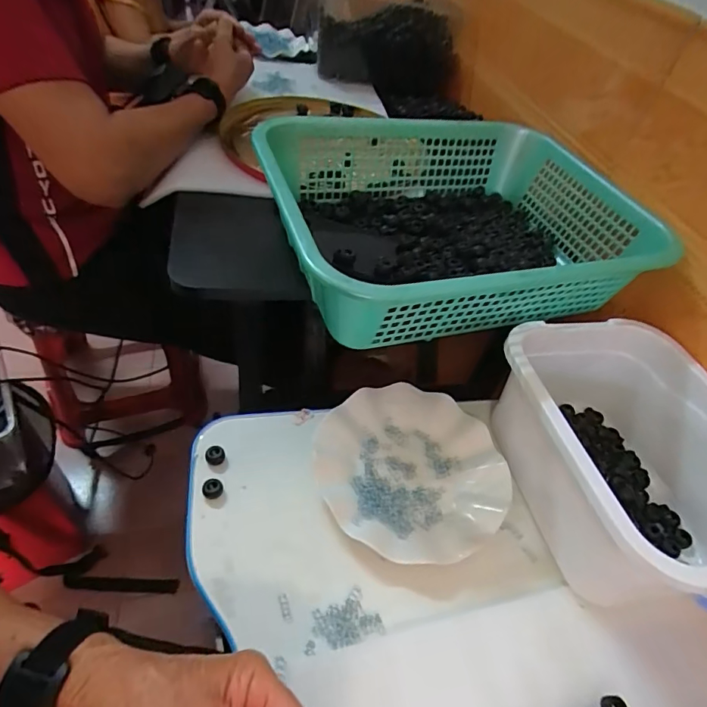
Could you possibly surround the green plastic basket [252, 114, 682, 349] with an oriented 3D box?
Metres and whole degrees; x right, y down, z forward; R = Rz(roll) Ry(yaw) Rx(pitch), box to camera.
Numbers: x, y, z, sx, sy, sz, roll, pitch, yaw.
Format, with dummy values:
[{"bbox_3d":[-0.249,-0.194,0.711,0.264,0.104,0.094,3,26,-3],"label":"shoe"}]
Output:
[{"bbox_3d":[0.104,-0.142,0.497,0.387,0.096,0.293,-10,51,-19],"label":"green plastic basket"}]

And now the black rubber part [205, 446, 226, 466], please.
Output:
[{"bbox_3d":[-0.131,0.097,0.433,0.017,0.013,0.018,3,48,-4],"label":"black rubber part"}]

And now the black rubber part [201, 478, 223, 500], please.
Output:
[{"bbox_3d":[-0.126,0.121,0.409,0.017,0.015,0.016,3,48,-4],"label":"black rubber part"}]

